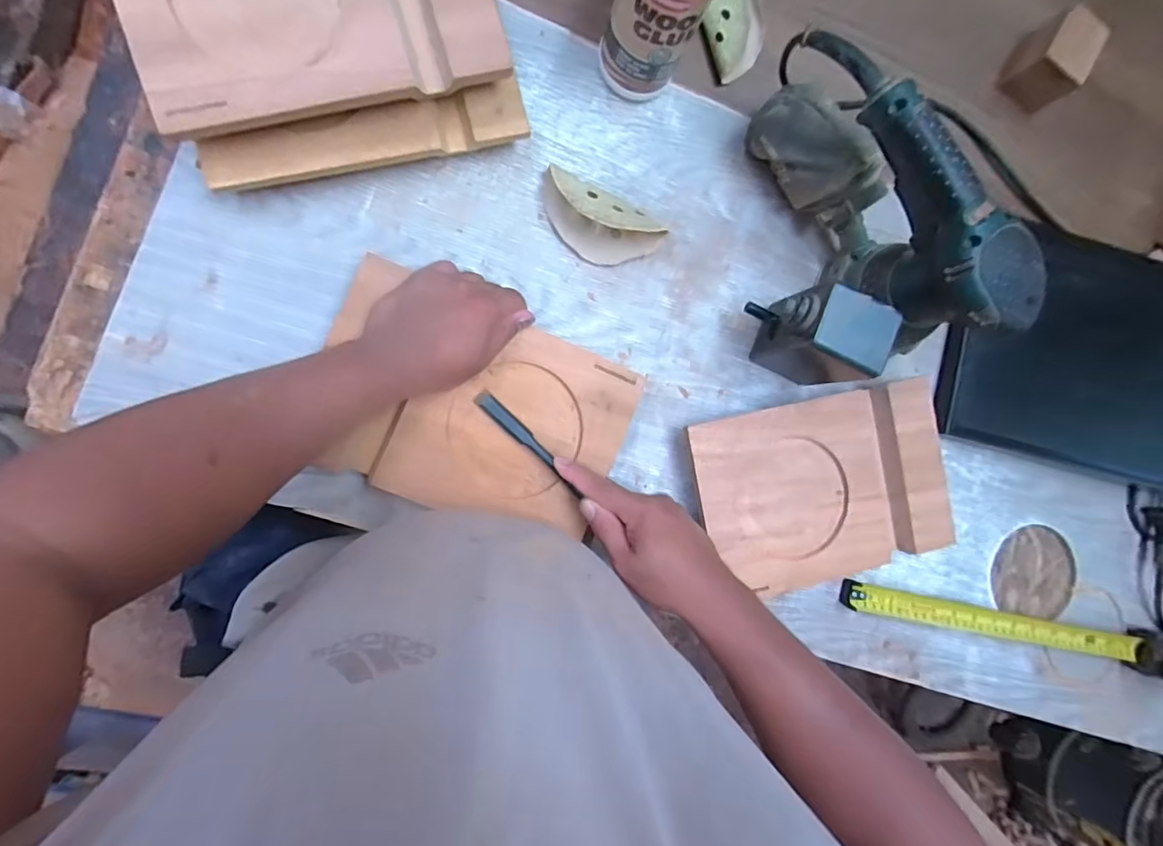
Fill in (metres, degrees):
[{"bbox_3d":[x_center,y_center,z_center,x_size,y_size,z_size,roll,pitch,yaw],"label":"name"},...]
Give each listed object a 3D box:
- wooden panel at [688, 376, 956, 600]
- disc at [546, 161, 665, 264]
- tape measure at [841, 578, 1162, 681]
[{"bbox_3d":[0.231,0.062,0.499,0.245,0.020,0.167,-11,93,-9],"label":"wooden panel"},{"bbox_3d":[0.017,-0.177,0.464,0.114,0.042,0.052,25,87,-9],"label":"disc"},{"bbox_3d":[0.520,0.227,0.542,0.508,0.075,0.058,16,88,-10],"label":"tape measure"}]

